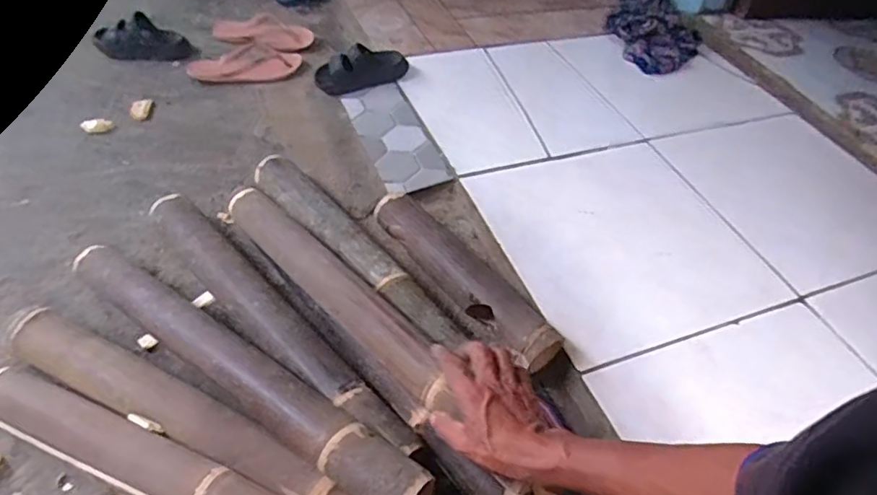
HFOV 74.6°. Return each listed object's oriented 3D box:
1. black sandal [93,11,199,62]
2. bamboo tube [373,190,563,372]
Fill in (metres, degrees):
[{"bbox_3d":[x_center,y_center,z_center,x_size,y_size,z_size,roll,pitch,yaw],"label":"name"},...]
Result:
[{"bbox_3d":[-0.633,-0.444,1.234,0.203,0.063,0.093,0,48,-6],"label":"black sandal"},{"bbox_3d":[0.038,0.035,0.837,0.077,0.067,0.358,-28,57,-27],"label":"bamboo tube"}]

